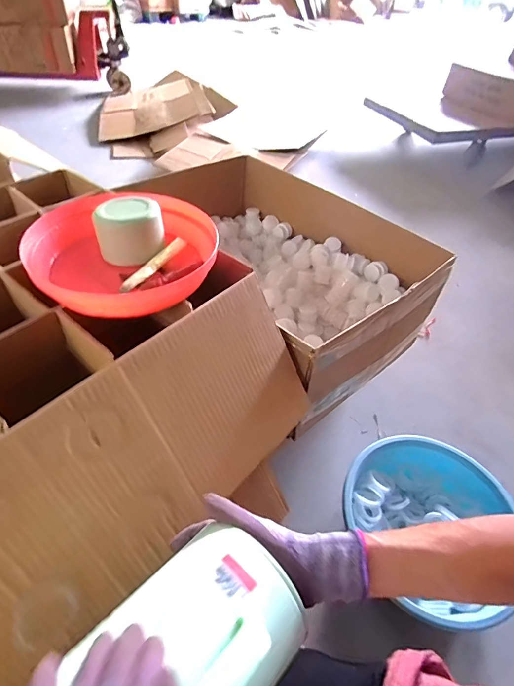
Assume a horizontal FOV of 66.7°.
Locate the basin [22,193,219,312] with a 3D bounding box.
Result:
[{"bbox_3d":[-0.169,-0.119,0.504,0.215,0.059,0.215,3,46,-3],"label":"basin"}]

